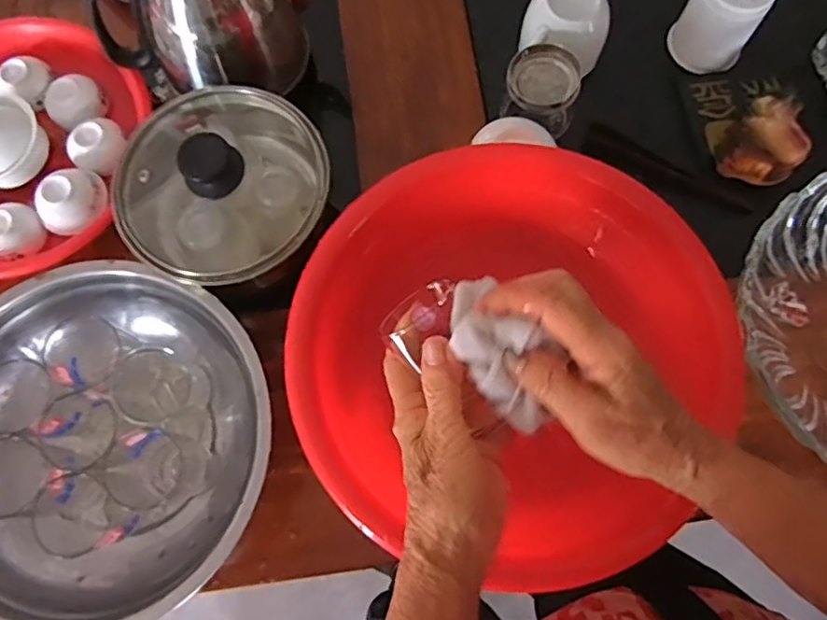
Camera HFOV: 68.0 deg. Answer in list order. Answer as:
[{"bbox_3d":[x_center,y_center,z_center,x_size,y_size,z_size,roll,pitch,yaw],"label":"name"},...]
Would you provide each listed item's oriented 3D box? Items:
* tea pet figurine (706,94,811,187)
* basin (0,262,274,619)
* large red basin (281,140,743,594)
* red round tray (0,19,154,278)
[{"bbox_3d":[0.308,-0.148,0.540,0.070,0.044,0.068,0,75,1],"label":"tea pet figurine"},{"bbox_3d":[-0.234,0.100,0.468,0.249,0.088,0.259,0,75,1],"label":"basin"},{"bbox_3d":[0.067,0.035,0.466,0.292,0.096,0.298,0,75,1],"label":"large red basin"},{"bbox_3d":[-0.365,-0.147,0.550,0.236,0.057,0.248,0,75,1],"label":"red round tray"}]

